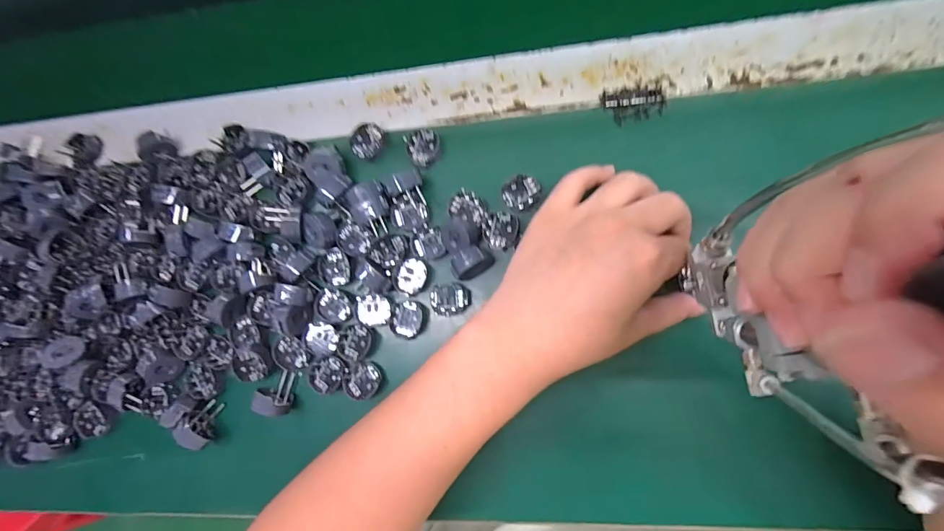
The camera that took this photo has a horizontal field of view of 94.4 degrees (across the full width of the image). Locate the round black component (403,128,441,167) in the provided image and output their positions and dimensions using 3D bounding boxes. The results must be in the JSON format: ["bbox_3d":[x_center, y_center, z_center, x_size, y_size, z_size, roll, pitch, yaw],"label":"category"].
[{"bbox_3d":[-0.036,-0.091,0.337,0.026,0.012,0.027,-1,85,9],"label":"round black component"}]

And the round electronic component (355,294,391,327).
[{"bbox_3d":[-0.075,0.034,0.330,0.027,0.004,0.023,-9,84,9],"label":"round electronic component"}]

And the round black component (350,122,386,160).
[{"bbox_3d":[-0.081,-0.097,0.343,0.024,0.012,0.028,34,91,11],"label":"round black component"}]

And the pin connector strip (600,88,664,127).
[{"bbox_3d":[0.117,-0.117,0.319,0.042,0.004,0.023,-2,85,9],"label":"pin connector strip"}]

